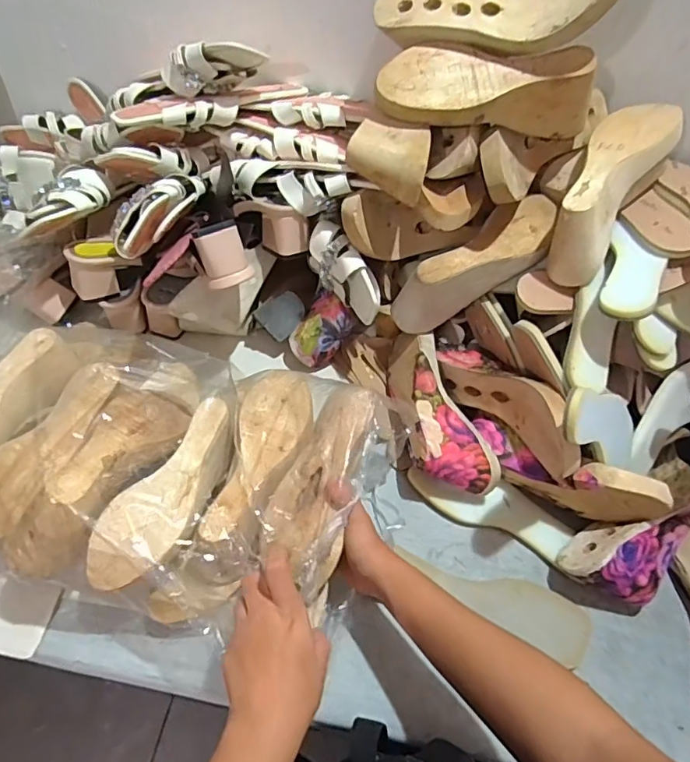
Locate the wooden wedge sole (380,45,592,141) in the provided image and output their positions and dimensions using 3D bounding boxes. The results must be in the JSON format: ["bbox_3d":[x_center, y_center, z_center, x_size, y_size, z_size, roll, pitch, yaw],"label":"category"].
[{"bbox_3d":[0.146,-0.298,0.531,0.222,0.071,0.077,-7,59,-8],"label":"wooden wedge sole"}]

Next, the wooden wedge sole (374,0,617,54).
[{"bbox_3d":[0.145,-0.362,0.497,0.227,0.063,0.072,6,56,19],"label":"wooden wedge sole"}]

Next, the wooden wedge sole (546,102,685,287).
[{"bbox_3d":[0.291,-0.219,0.569,0.078,0.077,0.221,30,82,14],"label":"wooden wedge sole"}]

